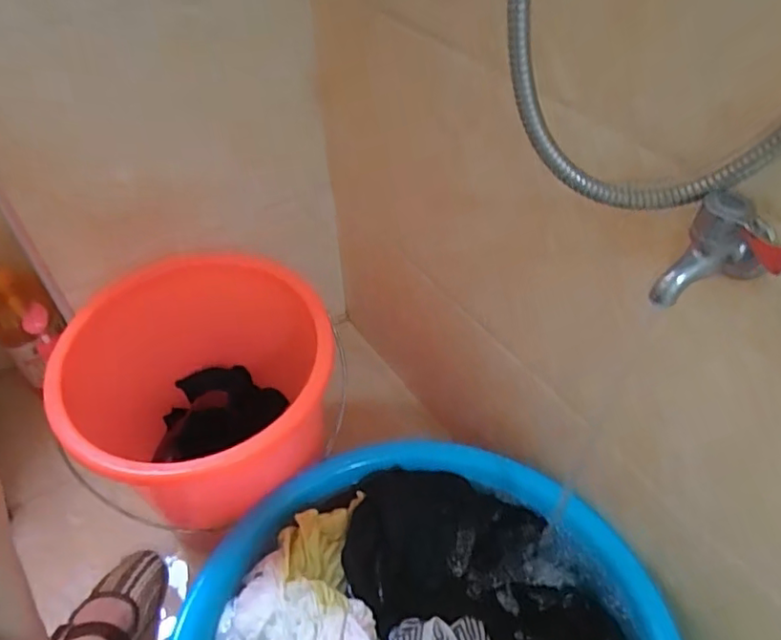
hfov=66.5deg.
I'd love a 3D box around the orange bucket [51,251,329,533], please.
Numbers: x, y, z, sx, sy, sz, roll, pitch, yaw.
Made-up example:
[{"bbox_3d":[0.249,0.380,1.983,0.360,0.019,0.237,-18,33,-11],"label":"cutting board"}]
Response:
[{"bbox_3d":[-0.222,0.110,0.747,0.304,0.236,0.295,-1,47,1],"label":"orange bucket"}]

